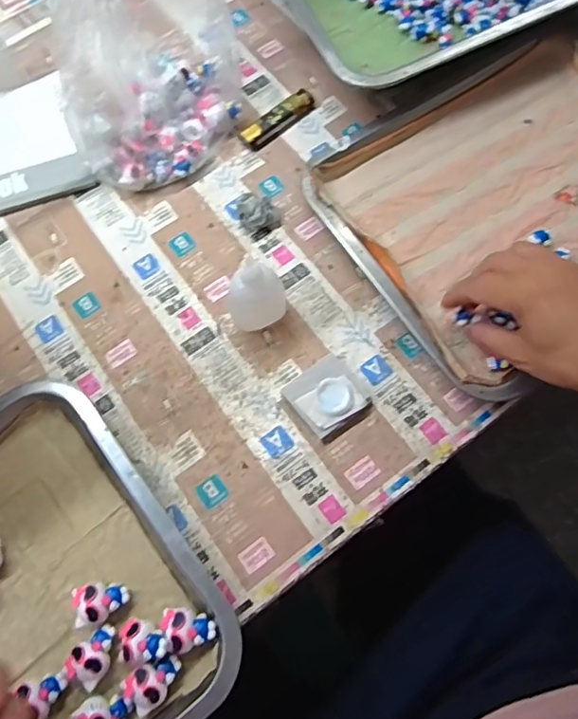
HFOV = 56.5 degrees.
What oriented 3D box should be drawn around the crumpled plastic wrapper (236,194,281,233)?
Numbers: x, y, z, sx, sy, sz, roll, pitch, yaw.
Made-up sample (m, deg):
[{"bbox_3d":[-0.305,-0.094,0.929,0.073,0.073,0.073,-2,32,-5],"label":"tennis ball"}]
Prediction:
[{"bbox_3d":[-0.025,-0.128,0.465,0.035,0.017,0.031,-12,71,-2],"label":"crumpled plastic wrapper"}]

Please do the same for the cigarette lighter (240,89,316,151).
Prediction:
[{"bbox_3d":[-0.009,-0.223,0.500,0.078,0.014,0.021,-40,74,-11],"label":"cigarette lighter"}]

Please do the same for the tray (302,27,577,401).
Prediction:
[{"bbox_3d":[0.195,-0.141,0.458,0.303,0.029,0.263,-32,73,-9],"label":"tray"}]

